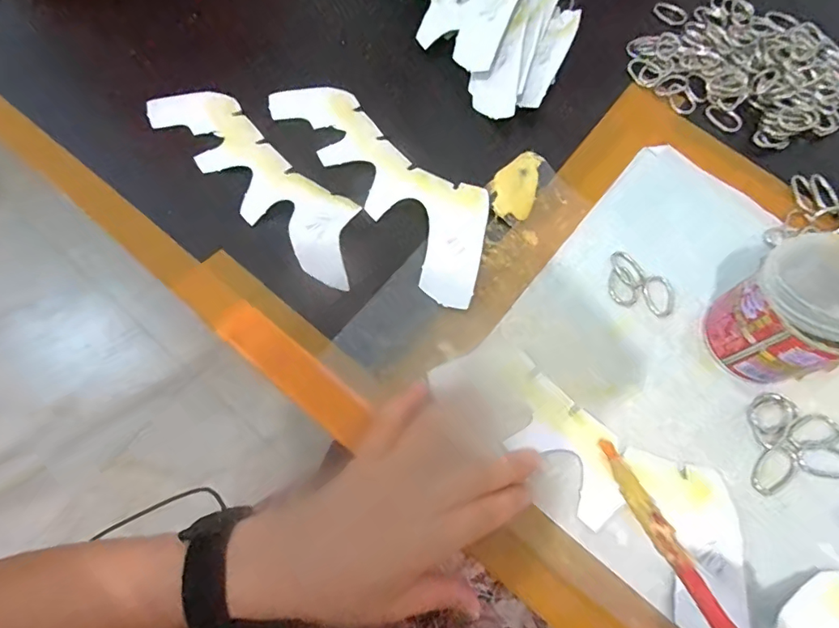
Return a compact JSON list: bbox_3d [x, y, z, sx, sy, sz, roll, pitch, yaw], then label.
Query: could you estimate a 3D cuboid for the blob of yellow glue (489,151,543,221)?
[{"bbox_3d":[0.069,-0.094,0.359,0.033,0.011,0.053,18,72,5],"label":"blob of yellow glue"}]

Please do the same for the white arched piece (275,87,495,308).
[{"bbox_3d":[-0.023,-0.102,0.362,0.075,0.009,0.215,-41,77,-13],"label":"white arched piece"}]

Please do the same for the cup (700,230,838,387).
[{"bbox_3d":[0.215,0.000,0.285,0.058,0.094,0.069,-21,73,-8],"label":"cup"}]

